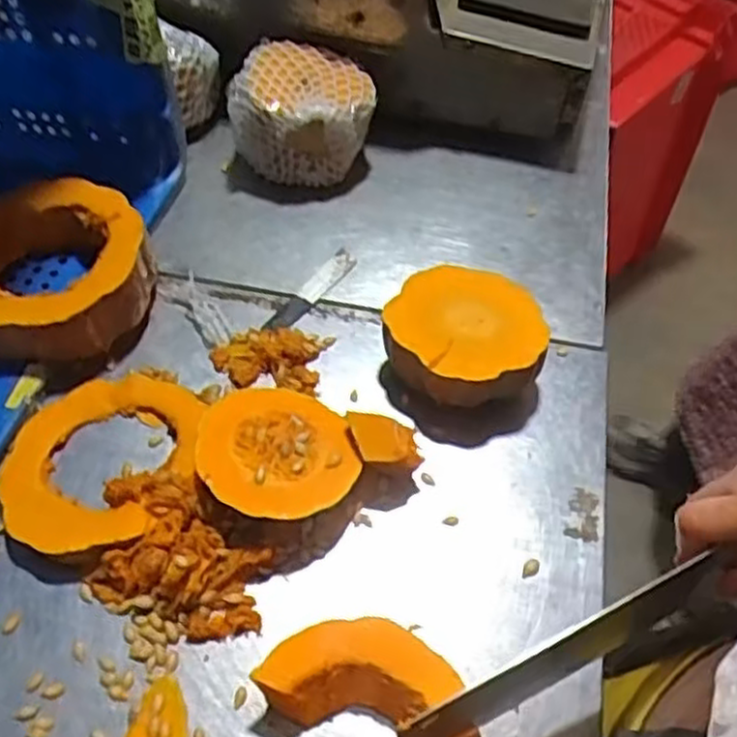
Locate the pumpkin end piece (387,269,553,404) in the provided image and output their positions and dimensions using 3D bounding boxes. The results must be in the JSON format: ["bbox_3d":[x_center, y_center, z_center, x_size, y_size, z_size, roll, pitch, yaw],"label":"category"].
[{"bbox_3d":[0.072,-0.023,0.585,0.111,0.060,0.109,1,52,-1],"label":"pumpkin end piece"}]

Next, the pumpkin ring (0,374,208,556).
[{"bbox_3d":[-0.184,0.061,0.534,0.138,0.019,0.146,-3,44,2],"label":"pumpkin ring"}]

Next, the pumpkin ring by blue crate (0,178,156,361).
[{"bbox_3d":[-0.247,-0.074,0.600,0.146,0.056,0.137,1,52,-1],"label":"pumpkin ring by blue crate"}]

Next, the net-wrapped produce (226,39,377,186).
[{"bbox_3d":[-0.058,-0.239,0.726,0.123,0.087,0.116,17,54,12],"label":"net-wrapped produce"}]

